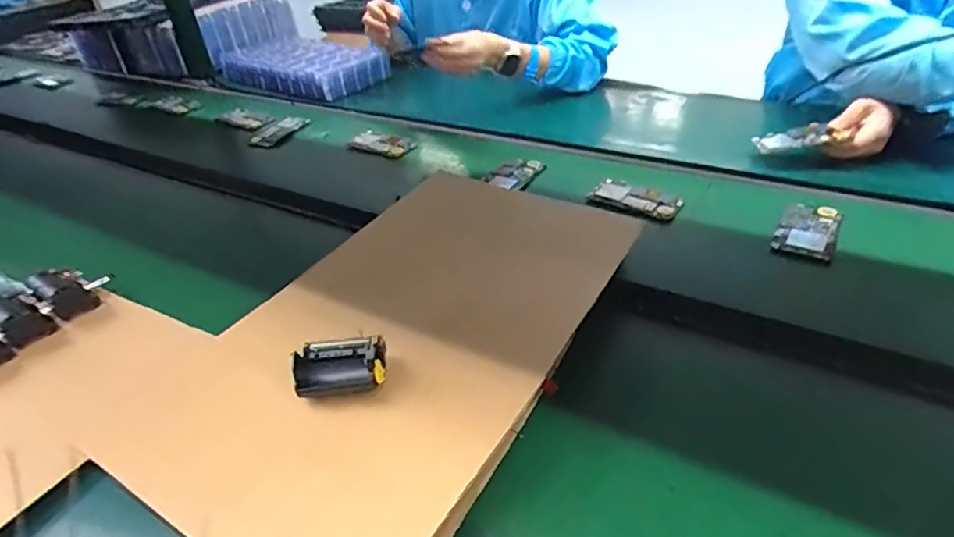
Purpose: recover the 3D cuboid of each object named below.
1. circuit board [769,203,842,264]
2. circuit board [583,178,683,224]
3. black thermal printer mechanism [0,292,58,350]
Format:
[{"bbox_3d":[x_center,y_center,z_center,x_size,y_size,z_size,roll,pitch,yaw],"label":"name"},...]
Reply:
[{"bbox_3d":[0.415,-0.051,0.709,0.064,0.014,0.112,18,43,28],"label":"circuit board"},{"bbox_3d":[0.222,-0.099,0.793,0.121,0.006,0.063,24,46,34],"label":"circuit board"},{"bbox_3d":[-0.542,0.061,0.672,0.069,0.046,0.057,21,44,31],"label":"black thermal printer mechanism"}]

